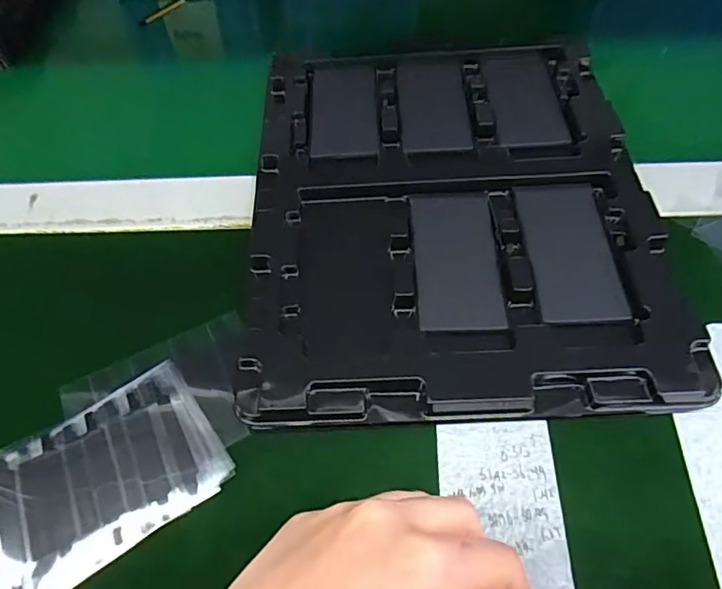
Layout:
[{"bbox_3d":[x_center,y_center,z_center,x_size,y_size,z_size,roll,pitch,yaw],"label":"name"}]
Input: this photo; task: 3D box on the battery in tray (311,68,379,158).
[{"bbox_3d":[-0.010,-0.125,0.353,0.043,0.005,0.090,-2,59,2],"label":"battery in tray"}]

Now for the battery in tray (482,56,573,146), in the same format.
[{"bbox_3d":[0.107,-0.131,0.343,0.043,0.004,0.093,-1,59,3],"label":"battery in tray"}]

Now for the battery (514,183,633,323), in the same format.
[{"bbox_3d":[0.110,-0.026,0.276,0.042,0.004,0.089,-2,59,3],"label":"battery"}]

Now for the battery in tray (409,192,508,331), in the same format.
[{"bbox_3d":[0.051,-0.021,0.280,0.043,0.004,0.090,-2,59,3],"label":"battery in tray"}]

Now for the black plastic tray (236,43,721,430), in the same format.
[{"bbox_3d":[0.048,-0.060,0.307,0.218,0.019,0.269,-3,59,2],"label":"black plastic tray"}]

